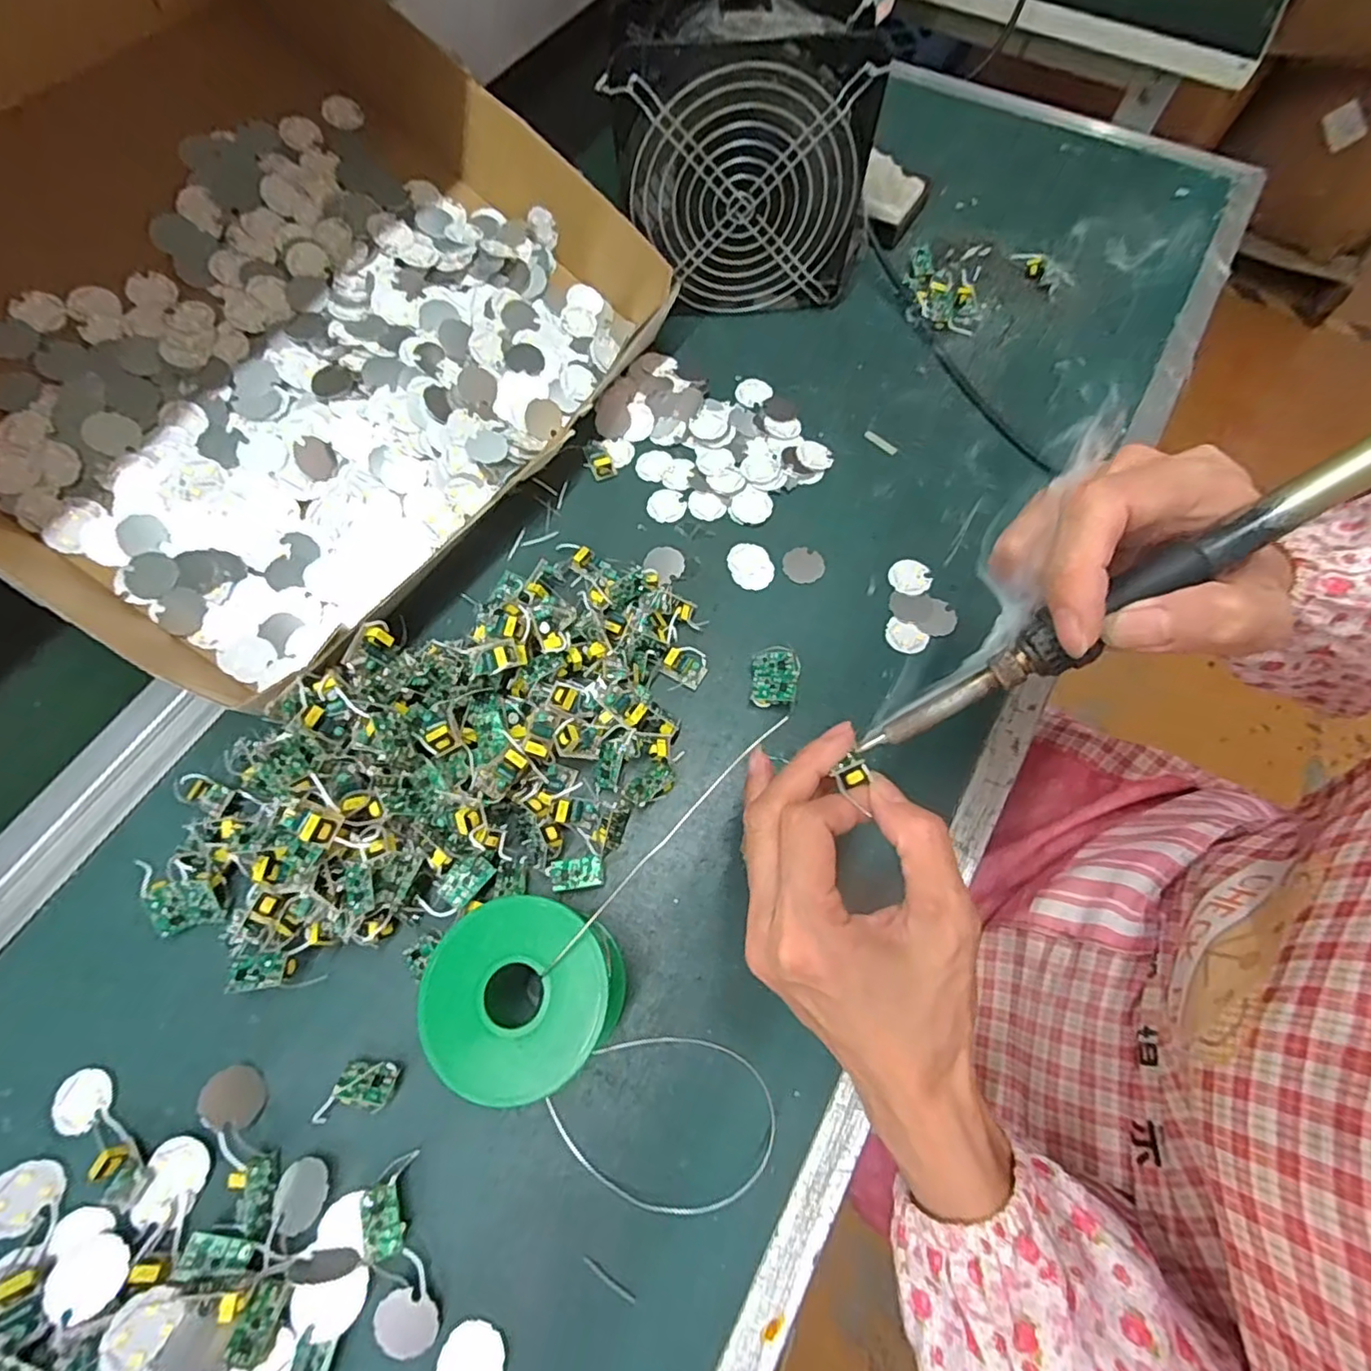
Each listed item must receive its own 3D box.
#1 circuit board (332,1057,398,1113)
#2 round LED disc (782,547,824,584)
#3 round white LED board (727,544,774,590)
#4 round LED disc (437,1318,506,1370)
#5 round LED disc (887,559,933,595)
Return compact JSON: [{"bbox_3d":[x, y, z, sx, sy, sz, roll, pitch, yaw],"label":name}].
[{"bbox_3d":[-0.139,0.173,0.273,0.023,0.004,0.018,13,44,8],"label":"circuit board"},{"bbox_3d":[0.072,-0.073,0.378,0.025,0.004,0.023,0,69,-1],"label":"round LED disc"},{"bbox_3d":[0.040,-0.073,0.377,0.025,0.004,0.032,-22,71,-9],"label":"round white LED board"},{"bbox_3d":[-0.083,0.264,0.243,0.024,0.004,0.026,1,37,-1],"label":"round LED disc"},{"bbox_3d":[0.135,-0.066,0.375,0.024,0.004,0.023,0,69,-1],"label":"round LED disc"}]

